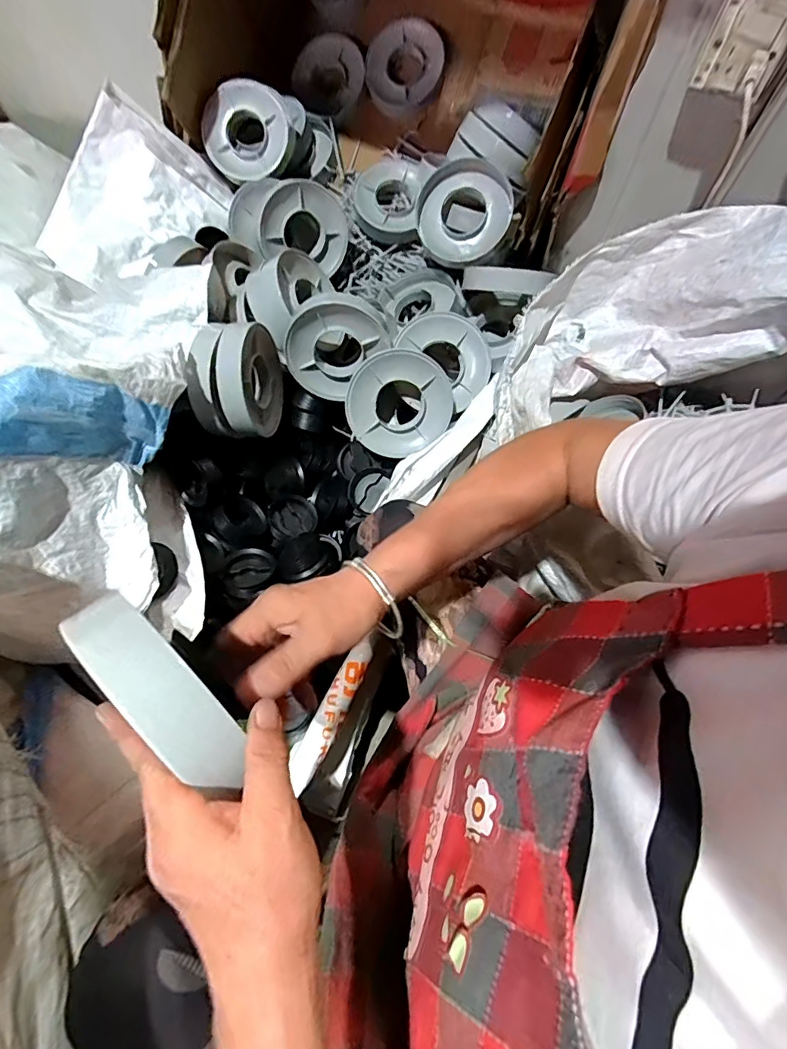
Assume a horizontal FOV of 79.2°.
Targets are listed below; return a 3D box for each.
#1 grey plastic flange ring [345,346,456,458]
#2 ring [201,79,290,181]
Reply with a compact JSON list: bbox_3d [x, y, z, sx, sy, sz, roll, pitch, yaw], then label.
[{"bbox_3d":[0.009,-0.177,0.706,0.151,0.027,0.154,36,104,-20],"label":"grey plastic flange ring"},{"bbox_3d":[-0.274,-0.730,0.885,0.148,0.151,0.038,6,23,-15],"label":"ring"}]

